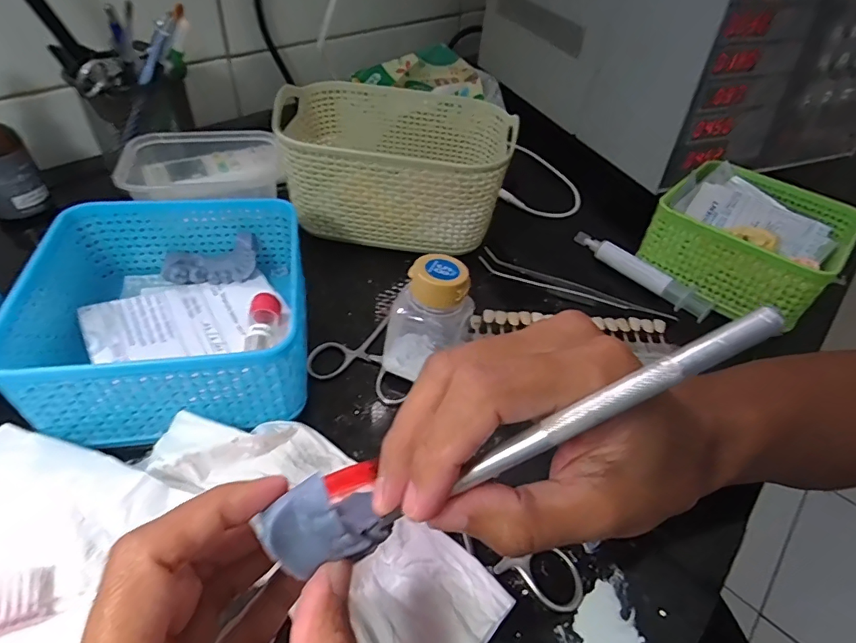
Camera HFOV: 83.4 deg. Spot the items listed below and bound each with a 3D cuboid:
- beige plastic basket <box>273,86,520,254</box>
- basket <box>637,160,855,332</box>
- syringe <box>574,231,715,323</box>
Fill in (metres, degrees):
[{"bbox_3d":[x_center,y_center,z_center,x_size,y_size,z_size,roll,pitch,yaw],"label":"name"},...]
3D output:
[{"bbox_3d":[-0.030,-0.129,0.386,0.173,0.074,0.131,10,45,2],"label":"beige plastic basket"},{"bbox_3d":[0.268,-0.071,0.403,0.130,0.056,0.127,36,52,25],"label":"basket"},{"bbox_3d":[0.179,-0.042,0.409,0.125,0.020,0.021,37,52,26],"label":"syringe"}]

